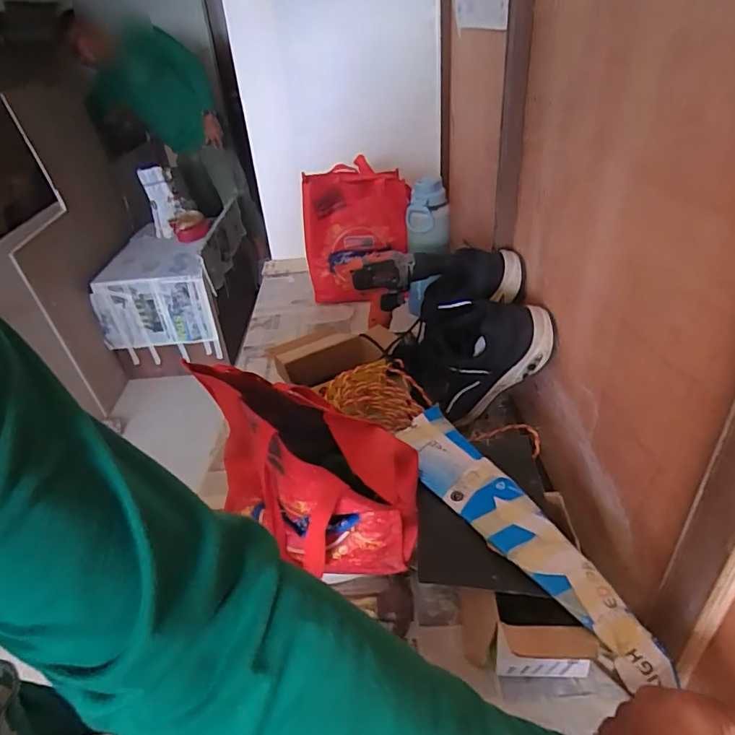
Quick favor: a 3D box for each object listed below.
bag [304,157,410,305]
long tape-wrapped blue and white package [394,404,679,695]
[{"bbox_3d":[-0.018,-0.290,1.165,0.240,0.285,0.122,2,34,11],"label":"bag"},{"bbox_3d":[0.145,0.161,0.545,0.074,0.010,0.373,-19,36,-20],"label":"long tape-wrapped blue and white package"}]

